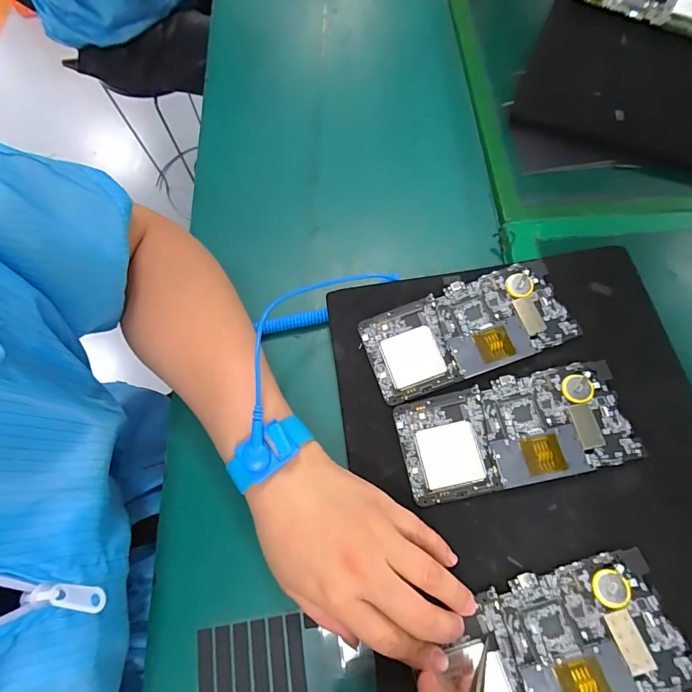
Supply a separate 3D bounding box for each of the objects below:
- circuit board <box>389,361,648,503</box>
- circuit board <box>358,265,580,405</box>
[{"bbox_3d":[0.116,0.061,0.288,0.151,0.004,0.072,-14,70,7],"label":"circuit board"},{"bbox_3d":[0.091,-0.013,0.316,0.150,0.005,0.073,-21,72,3],"label":"circuit board"}]

